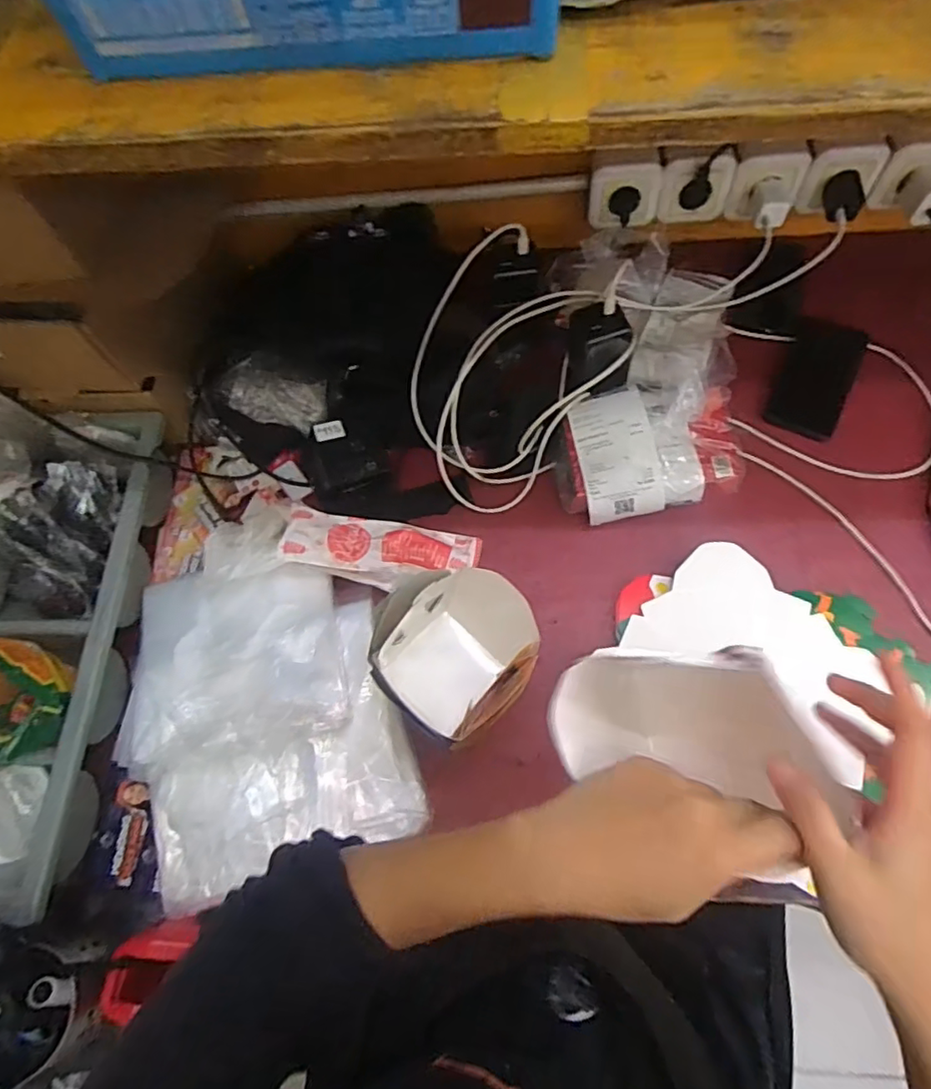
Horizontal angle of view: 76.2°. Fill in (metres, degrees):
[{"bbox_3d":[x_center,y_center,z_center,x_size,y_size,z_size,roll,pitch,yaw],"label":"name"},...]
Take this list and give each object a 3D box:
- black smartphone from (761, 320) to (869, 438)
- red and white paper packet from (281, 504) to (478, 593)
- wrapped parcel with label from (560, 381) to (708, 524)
[{"bbox_3d":[0.419,-0.201,0.709,0.079,0.016,0.156,22,74,22],"label":"black smartphone"},{"bbox_3d":[-0.088,0.005,0.625,0.198,0.027,0.068,7,68,8],"label":"red and white paper packet"},{"bbox_3d":[0.173,-0.097,0.654,0.139,0.072,0.135,-11,68,1],"label":"wrapped parcel with label"}]

